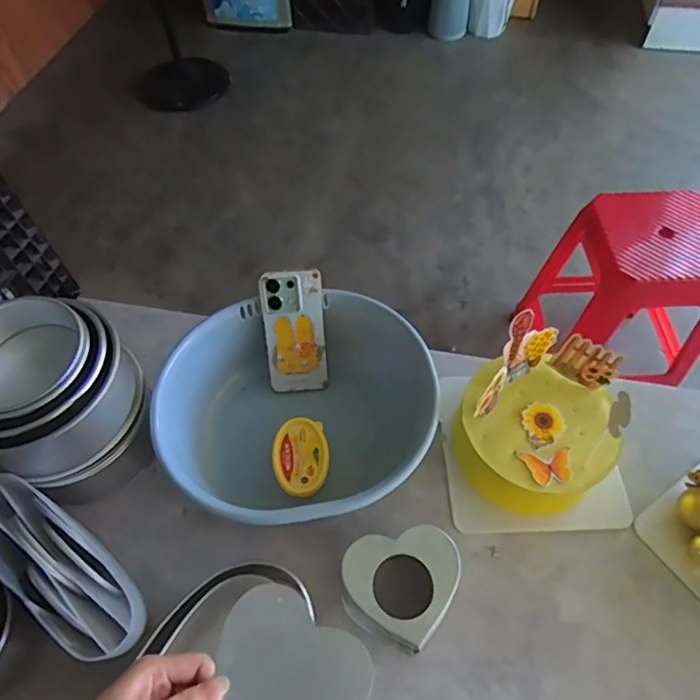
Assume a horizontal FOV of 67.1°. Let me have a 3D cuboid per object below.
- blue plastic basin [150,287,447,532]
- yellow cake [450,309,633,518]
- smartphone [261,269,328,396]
[{"bbox_3d":[-0.060,0.071,0.630,0.295,0.136,0.277,-1,57,2],"label":"blue plastic basin"},{"bbox_3d":[0.218,0.075,0.594,0.163,0.166,0.156,-1,57,2],"label":"yellow cake"},{"bbox_3d":[-0.071,-0.021,0.685,0.077,0.161,0.012,-4,22,-3],"label":"smartphone"}]

